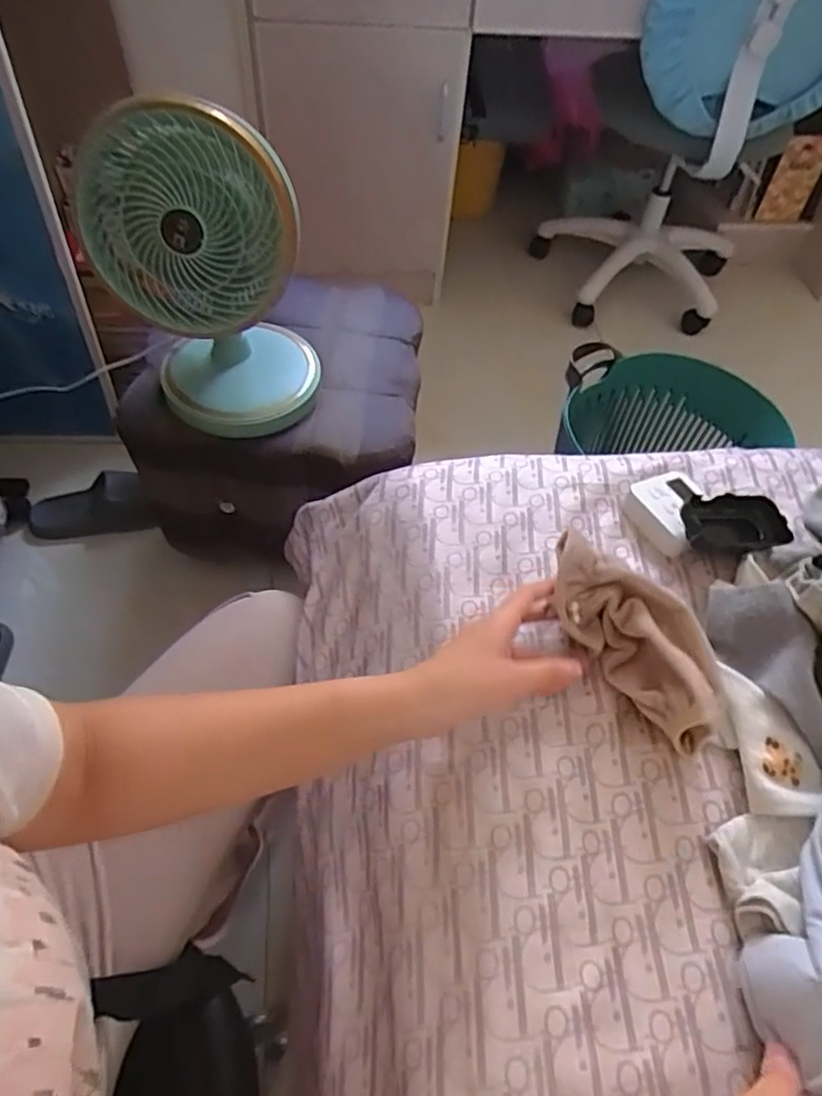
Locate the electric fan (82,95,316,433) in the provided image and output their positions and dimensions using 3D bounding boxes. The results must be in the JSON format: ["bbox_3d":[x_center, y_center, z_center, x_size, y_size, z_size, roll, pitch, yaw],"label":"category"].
[{"bbox_3d":[-0.232,-0.312,0.769,0.217,0.369,0.166,-13,57,-13],"label":"electric fan"}]

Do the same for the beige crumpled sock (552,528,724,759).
[{"bbox_3d":[0.166,0.064,0.482,0.064,0.066,0.169,-27,68,-21],"label":"beige crumpled sock"}]

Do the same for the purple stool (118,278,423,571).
[{"bbox_3d":[-0.199,-0.185,1.060,0.399,0.295,0.330,5,55,-1],"label":"purple stool"}]

